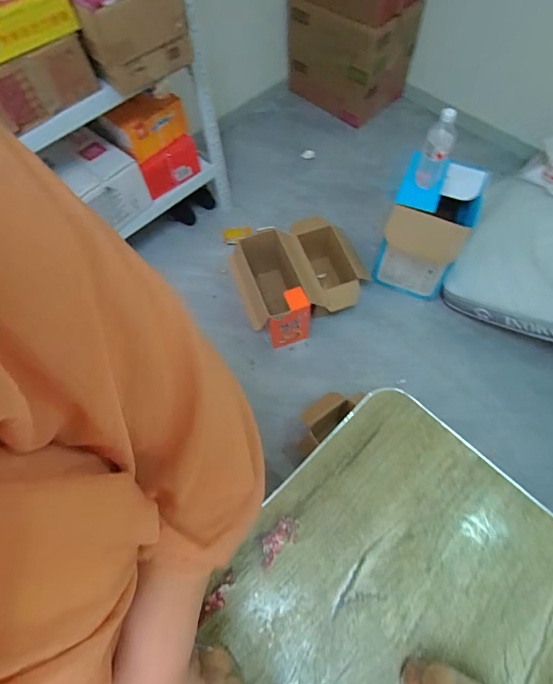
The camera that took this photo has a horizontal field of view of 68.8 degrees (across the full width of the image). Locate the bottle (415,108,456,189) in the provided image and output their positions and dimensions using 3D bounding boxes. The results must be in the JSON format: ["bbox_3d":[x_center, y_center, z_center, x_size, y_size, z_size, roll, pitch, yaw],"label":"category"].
[{"bbox_3d":[0.444,-0.535,1.125,0.073,0.239,0.083,20,67,12],"label":"bottle"}]

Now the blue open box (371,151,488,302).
[{"bbox_3d":[0.487,-0.360,1.341,0.233,0.407,0.212,18,66,11],"label":"blue open box"}]

